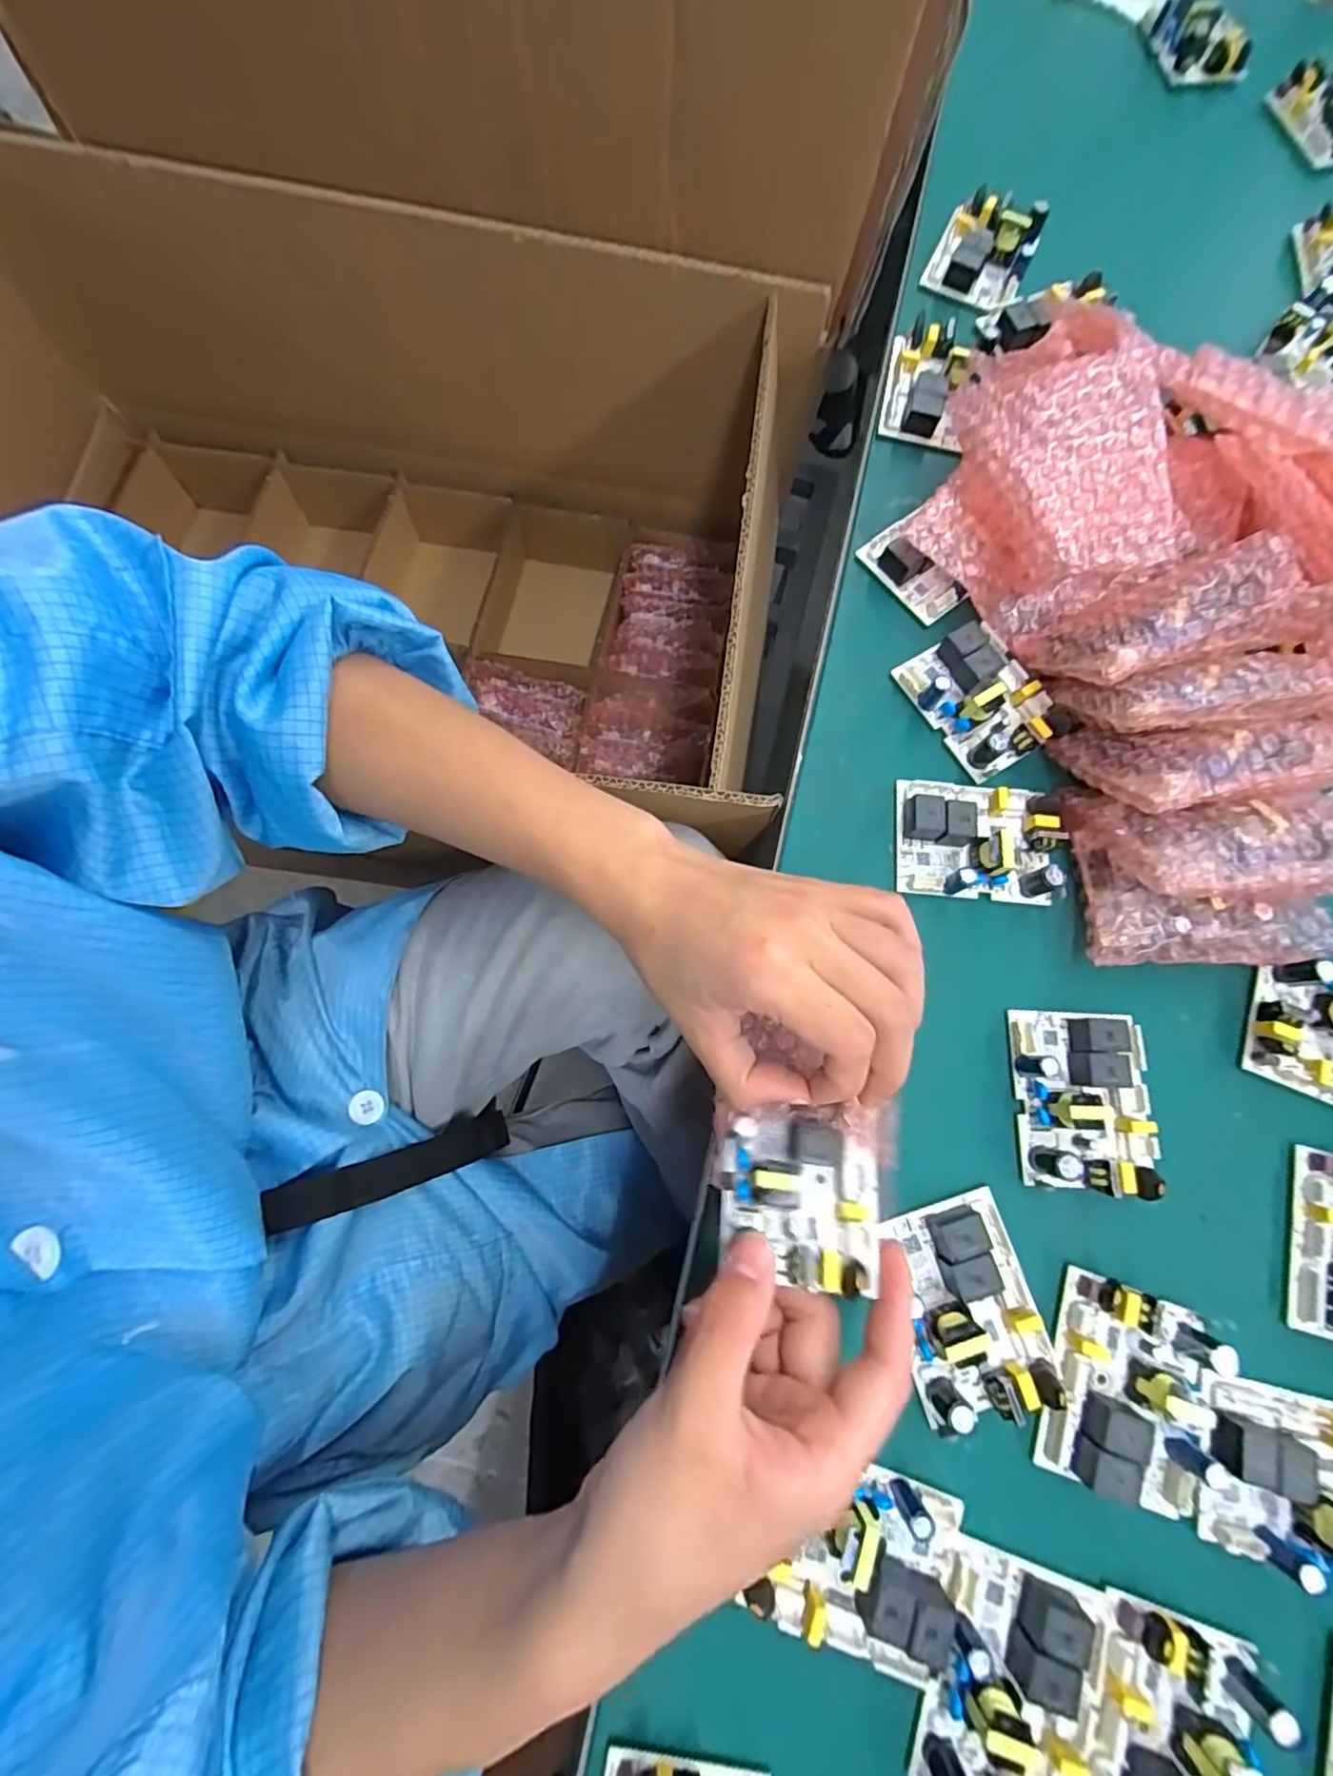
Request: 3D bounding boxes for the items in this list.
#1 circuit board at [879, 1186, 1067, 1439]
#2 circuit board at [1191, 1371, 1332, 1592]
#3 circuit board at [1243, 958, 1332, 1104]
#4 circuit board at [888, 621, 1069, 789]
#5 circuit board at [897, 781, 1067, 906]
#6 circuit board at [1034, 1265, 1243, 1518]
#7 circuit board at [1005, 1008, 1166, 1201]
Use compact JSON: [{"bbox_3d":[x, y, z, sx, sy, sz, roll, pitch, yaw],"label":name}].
[{"bbox_3d":[0.132,0.181,0.275,0.056,0.025,0.080,-11,77,-6],"label":"circuit board"},{"bbox_3d":[0.265,0.247,0.262,0.087,0.022,0.061,14,76,0],"label":"circuit board"},{"bbox_3d":[0.330,0.074,0.309,0.077,0.024,0.058,22,76,2],"label":"circuit board"},{"bbox_3d":[0.174,-0.106,0.349,0.062,0.026,0.079,-28,80,-10],"label":"circuit board"},{"bbox_3d":[0.163,-0.025,0.331,0.081,0.025,0.058,7,76,-2],"label":"circuit board"},{"bbox_3d":[0.200,0.215,0.270,0.064,0.021,0.078,23,76,2],"label":"circuit board"},{"bbox_3d":[0.198,0.100,0.299,0.058,0.026,0.079,3,76,-3],"label":"circuit board"}]

